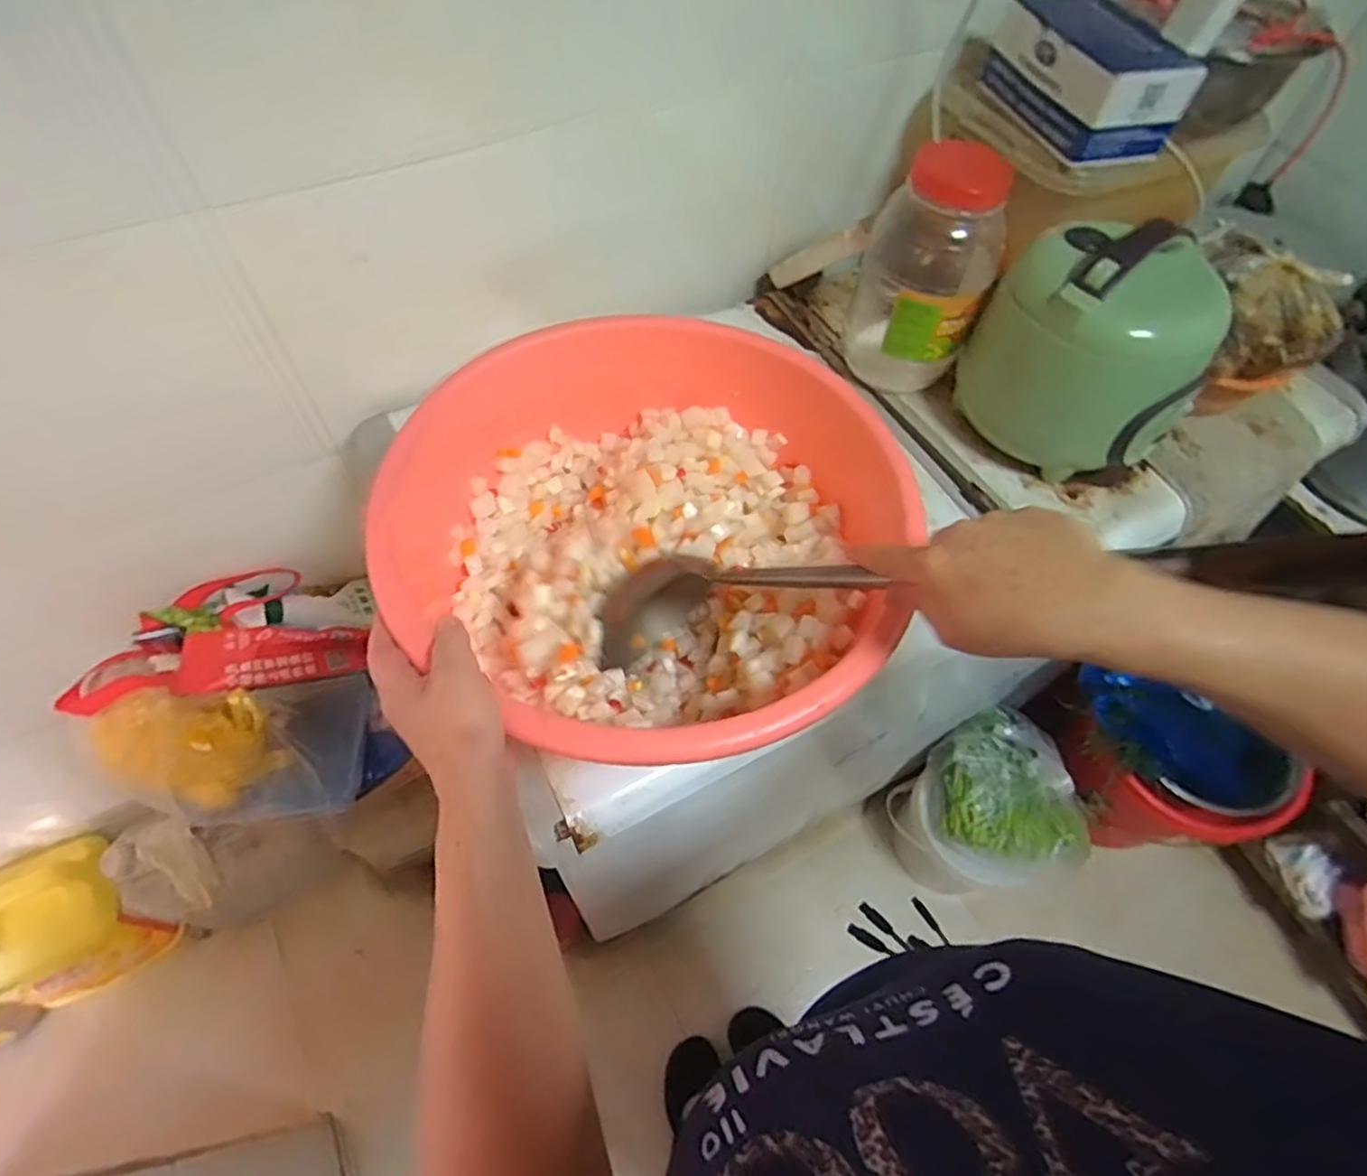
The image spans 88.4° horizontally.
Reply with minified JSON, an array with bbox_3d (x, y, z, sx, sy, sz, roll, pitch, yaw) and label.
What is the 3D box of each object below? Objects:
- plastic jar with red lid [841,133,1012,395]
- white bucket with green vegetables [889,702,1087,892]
[{"bbox_3d":[0.256,-0.330,0.746,0.129,0.236,0.112,18,59,8],"label":"plastic jar with red lid"},{"bbox_3d":[0.584,0.429,1.376,0.283,0.302,0.283,1,58,-2],"label":"white bucket with green vegetables"}]

